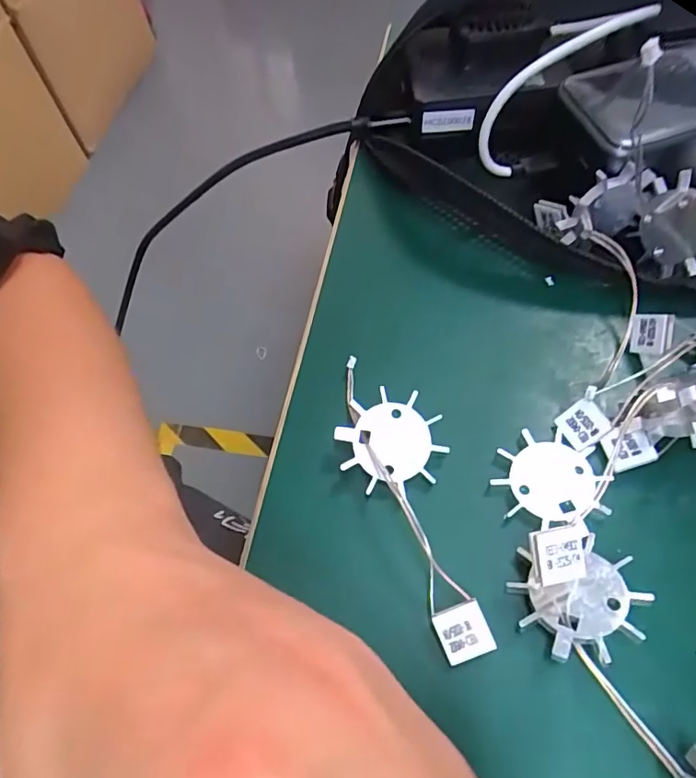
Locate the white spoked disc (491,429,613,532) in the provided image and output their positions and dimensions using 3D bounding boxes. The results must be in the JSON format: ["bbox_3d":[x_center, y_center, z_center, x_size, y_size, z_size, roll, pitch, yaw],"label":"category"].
[{"bbox_3d":[0.072,0.031,0.195,0.037,0.004,0.033,-16,58,-2],"label":"white spoked disc"}]

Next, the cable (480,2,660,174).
[{"bbox_3d":[0.087,-0.128,0.225,0.084,0.037,0.007,-41,57,21],"label":"cable"}]

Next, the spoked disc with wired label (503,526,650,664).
[{"bbox_3d":[0.072,0.062,0.166,0.037,0.028,0.034,-2,58,3],"label":"spoked disc with wired label"}]

